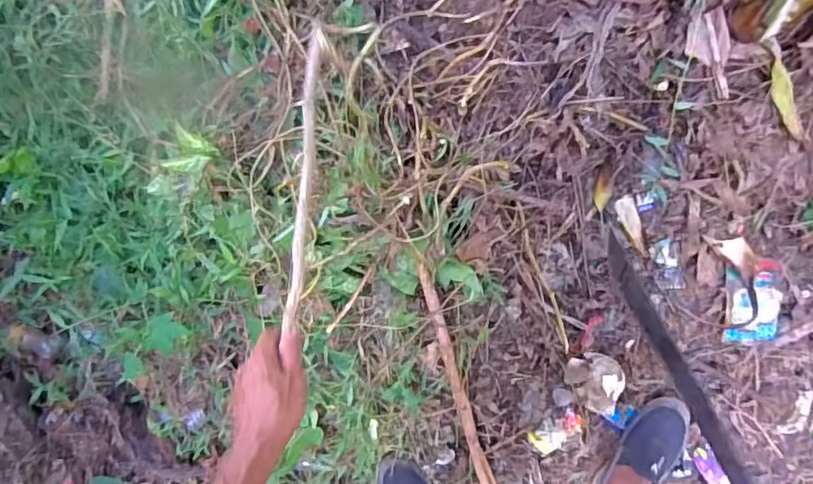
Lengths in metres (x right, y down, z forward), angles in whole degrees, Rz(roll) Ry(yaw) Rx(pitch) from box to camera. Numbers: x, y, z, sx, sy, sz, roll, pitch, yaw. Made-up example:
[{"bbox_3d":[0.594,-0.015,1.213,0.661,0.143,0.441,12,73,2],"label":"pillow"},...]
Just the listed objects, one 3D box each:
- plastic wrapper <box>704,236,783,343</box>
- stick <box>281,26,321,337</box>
[{"bbox_3d":[0.649,0.090,1.044,0.119,0.034,0.214,-17,98,-1],"label":"plastic wrapper"},{"bbox_3d":[-0.125,-0.088,0.686,0.019,0.025,0.390,1,75,2],"label":"stick"}]

